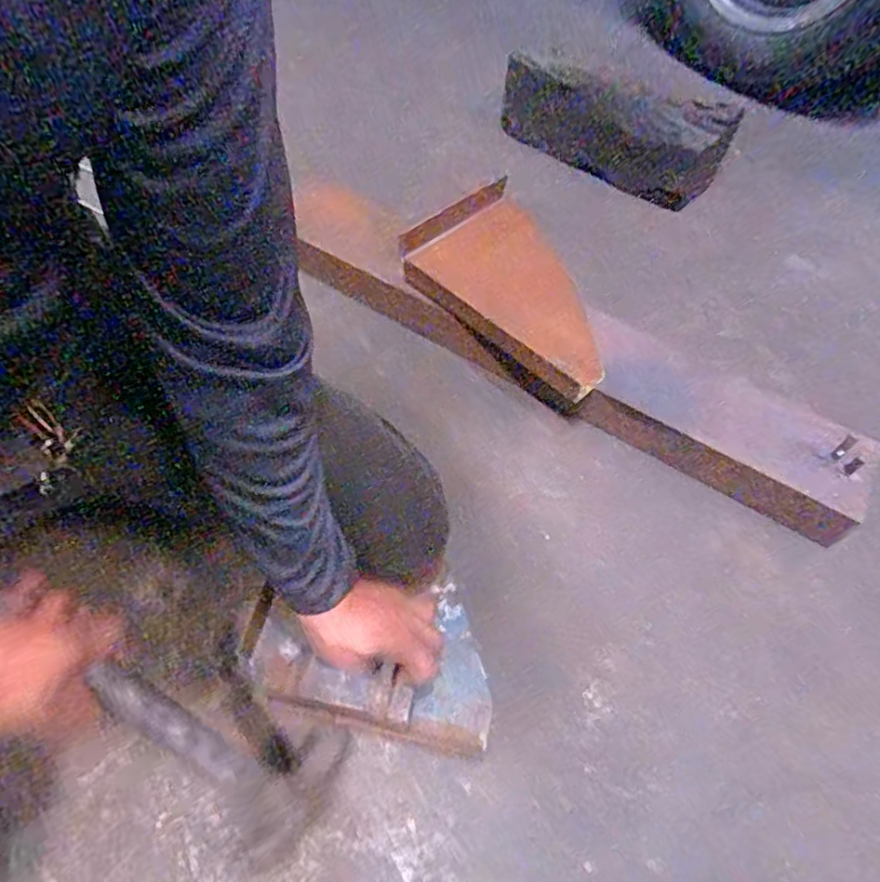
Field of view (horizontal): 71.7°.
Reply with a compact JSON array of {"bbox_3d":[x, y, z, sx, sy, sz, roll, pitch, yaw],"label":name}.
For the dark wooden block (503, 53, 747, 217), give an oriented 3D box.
[{"bbox_3d":[0.308,-0.573,1.104,0.406,0.115,0.149,36,61,19],"label":"dark wooden block"}]

